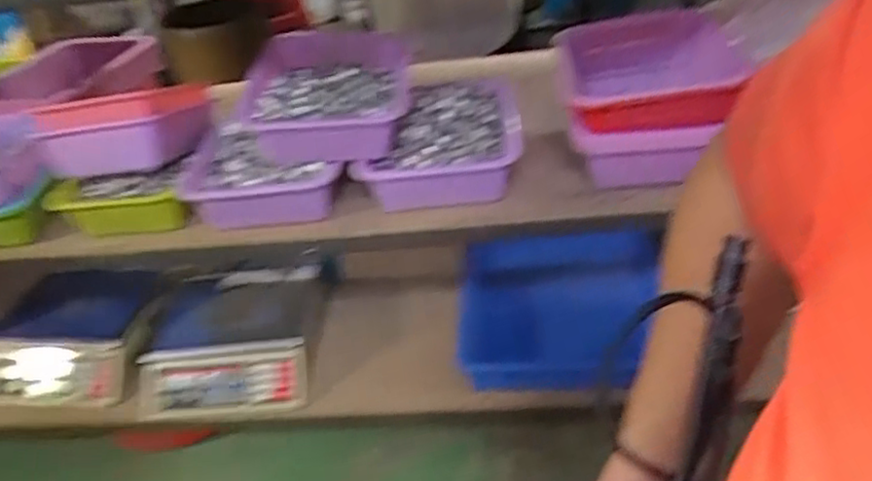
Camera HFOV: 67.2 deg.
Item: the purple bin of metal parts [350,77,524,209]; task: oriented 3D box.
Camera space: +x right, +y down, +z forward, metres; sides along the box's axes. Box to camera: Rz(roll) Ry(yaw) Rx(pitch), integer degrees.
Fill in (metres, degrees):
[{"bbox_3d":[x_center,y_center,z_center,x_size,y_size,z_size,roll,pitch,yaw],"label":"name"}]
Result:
[{"bbox_3d":[0.010,-0.145,0.930,0.212,0.099,0.232,-2,36,9],"label":"purple bin of metal parts"}]

